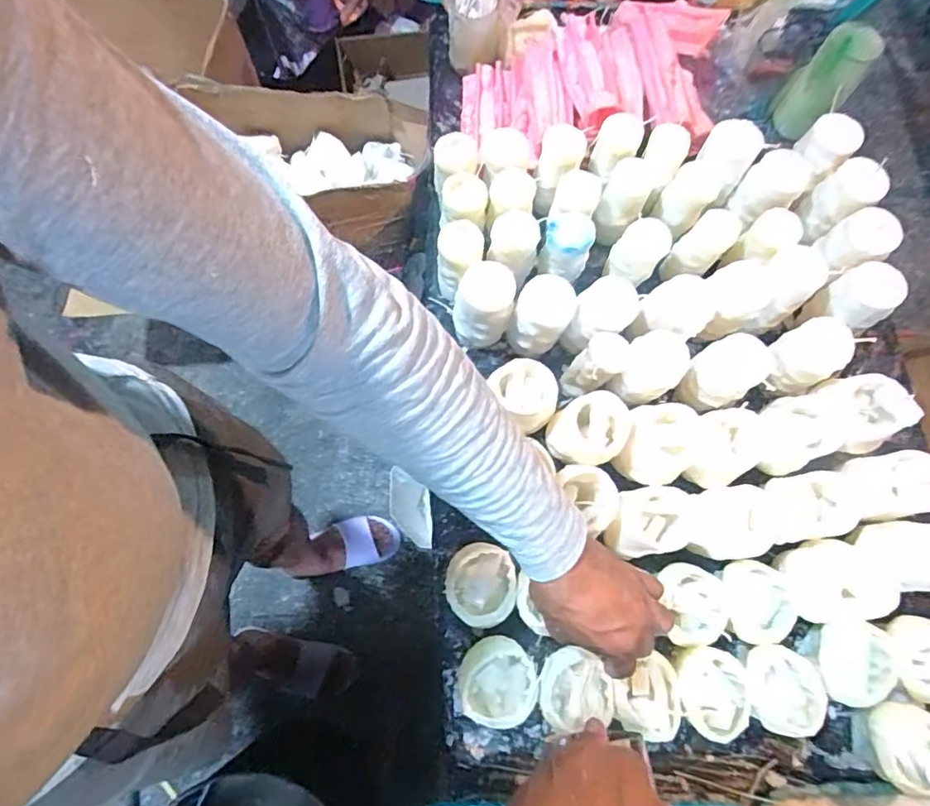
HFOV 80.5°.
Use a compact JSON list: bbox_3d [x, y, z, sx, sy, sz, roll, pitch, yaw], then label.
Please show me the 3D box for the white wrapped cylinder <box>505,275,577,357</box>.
[{"bbox_3d":[0.086,-0.095,0.619,0.063,0.081,0.061,21,73,5],"label":"white wrapped cylinder"}]

